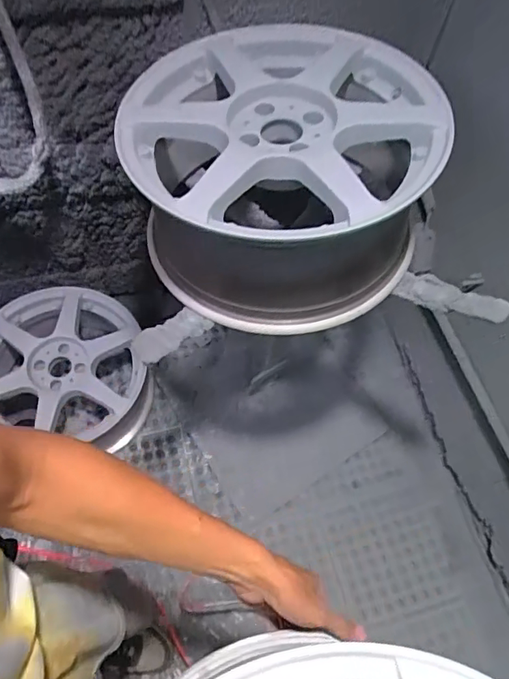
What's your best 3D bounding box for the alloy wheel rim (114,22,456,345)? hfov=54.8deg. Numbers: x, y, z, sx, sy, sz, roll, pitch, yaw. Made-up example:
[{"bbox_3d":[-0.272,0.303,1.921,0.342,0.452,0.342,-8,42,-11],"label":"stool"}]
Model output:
[{"bbox_3d":[0.032,-0.259,0.748,0.433,0.219,0.444,4,58,-3],"label":"alloy wheel rim"}]

